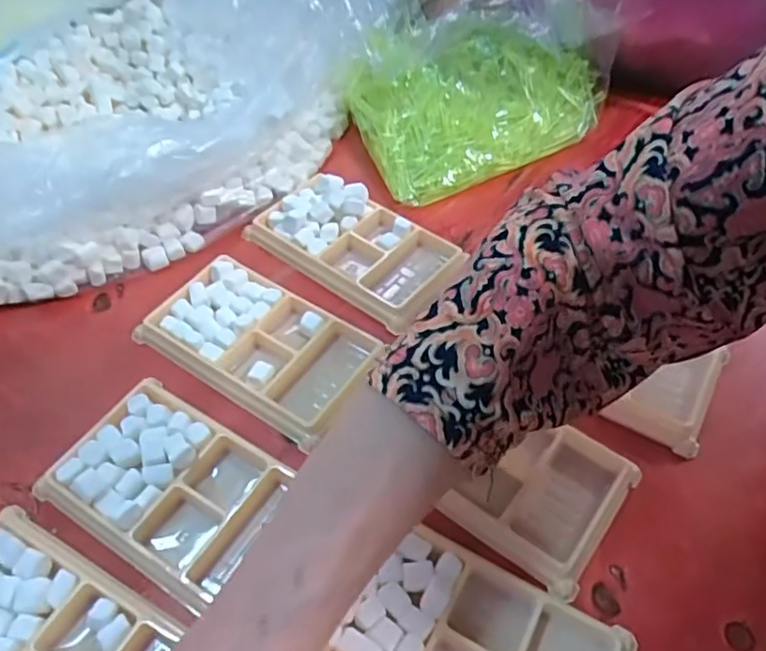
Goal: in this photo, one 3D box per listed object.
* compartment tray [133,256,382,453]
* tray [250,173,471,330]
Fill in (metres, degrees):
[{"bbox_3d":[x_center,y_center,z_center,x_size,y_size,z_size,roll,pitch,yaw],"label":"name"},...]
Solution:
[{"bbox_3d":[-0.071,0.010,0.367,0.130,0.014,0.073,29,57,21],"label":"compartment tray"},{"bbox_3d":[-0.018,-0.057,0.412,0.129,0.021,0.075,31,58,23],"label":"tray"}]

